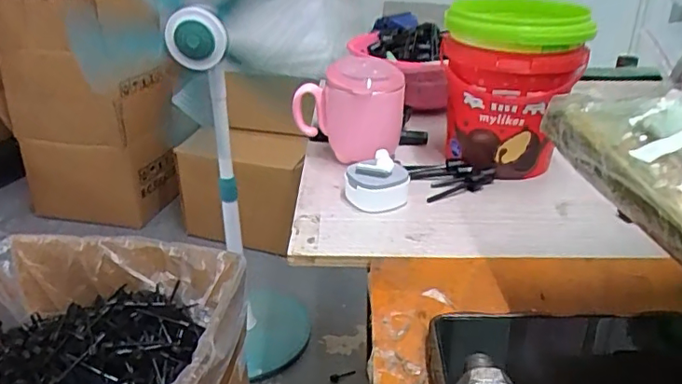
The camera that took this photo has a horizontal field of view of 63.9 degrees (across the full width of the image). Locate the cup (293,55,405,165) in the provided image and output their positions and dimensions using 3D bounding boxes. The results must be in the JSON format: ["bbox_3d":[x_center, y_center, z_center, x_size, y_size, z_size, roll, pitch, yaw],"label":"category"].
[{"bbox_3d":[0.011,-0.085,0.575,0.107,0.100,0.072,15,31,26],"label":"cup"}]

